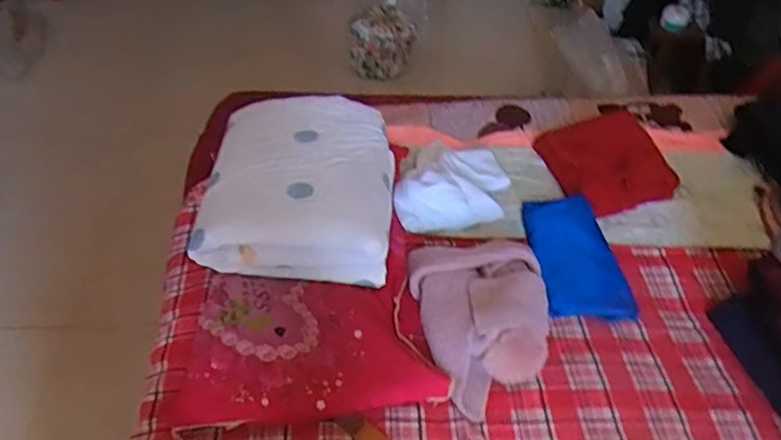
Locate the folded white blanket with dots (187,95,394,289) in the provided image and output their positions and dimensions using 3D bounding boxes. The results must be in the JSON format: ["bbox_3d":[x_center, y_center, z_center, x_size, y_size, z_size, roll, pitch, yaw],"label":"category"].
[{"bbox_3d":[-0.173,-0.075,1.194,0.349,0.130,0.410,3,47,-1],"label":"folded white blanket with dots"}]

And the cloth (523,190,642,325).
[{"bbox_3d":[0.366,0.071,1.219,0.163,0.033,0.283,-3,46,-5],"label":"cloth"}]

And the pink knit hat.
[{"bbox_3d":[0.174,0.153,1.092,0.232,0.073,0.341,-9,47,-10],"label":"pink knit hat"}]

